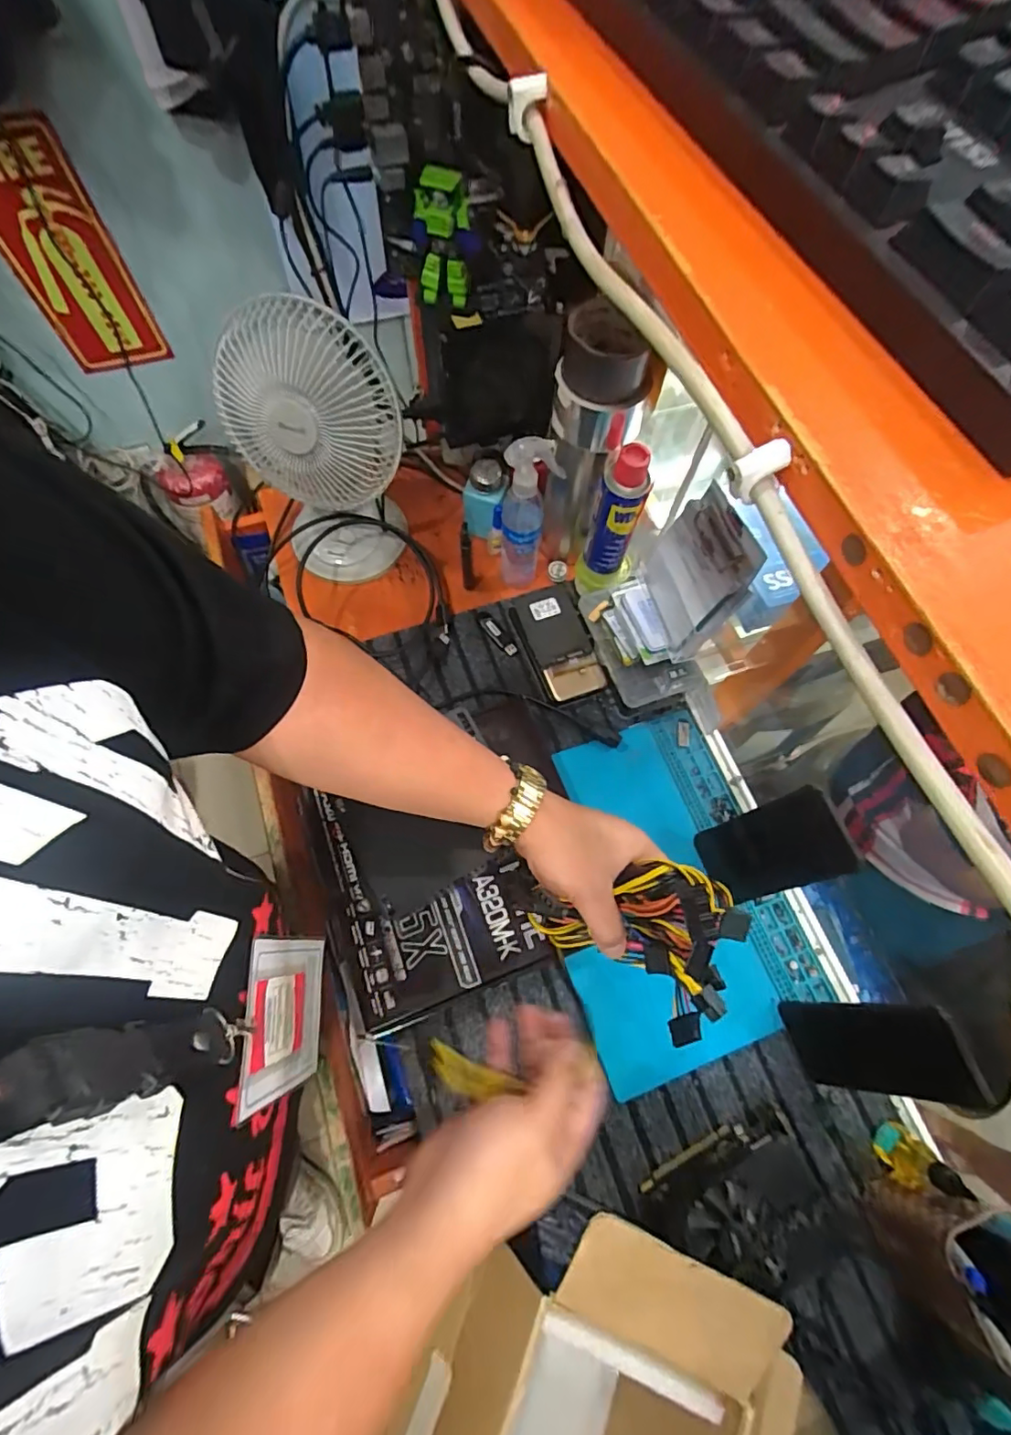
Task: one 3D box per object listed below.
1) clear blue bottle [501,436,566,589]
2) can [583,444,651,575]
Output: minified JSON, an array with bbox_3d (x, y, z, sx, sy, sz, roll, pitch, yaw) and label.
[{"bbox_3d":[0.027,-0.243,0.667,0.064,0.215,0.055,4,68,0],"label":"clear blue bottle"},{"bbox_3d":[0.129,-0.234,0.640,0.051,0.171,0.042,16,68,4],"label":"can"}]

